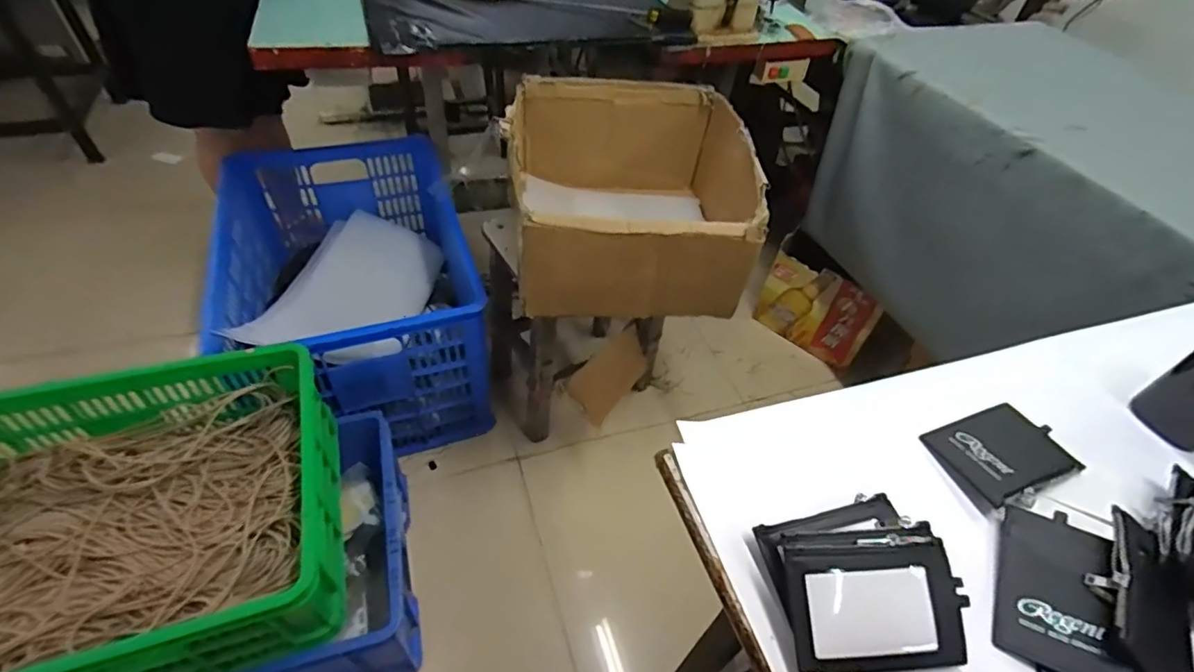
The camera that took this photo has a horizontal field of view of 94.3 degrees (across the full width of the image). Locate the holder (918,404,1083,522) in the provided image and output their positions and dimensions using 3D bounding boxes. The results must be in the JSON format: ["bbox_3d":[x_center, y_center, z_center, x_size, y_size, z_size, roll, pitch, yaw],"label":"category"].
[{"bbox_3d":[0.337,0.093,0.455,0.115,0.015,0.076,-16,50,-19],"label":"holder"}]

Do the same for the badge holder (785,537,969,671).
[{"bbox_3d":[0.175,0.167,0.345,0.109,0.008,0.073,2,75,-6],"label":"badge holder"}]

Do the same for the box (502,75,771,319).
[{"bbox_3d":[0.054,-0.265,1.036,0.398,0.244,0.493,1,47,-4],"label":"box"}]

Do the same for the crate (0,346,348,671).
[{"bbox_3d":[-0.701,0.270,0.761,0.608,0.178,0.429,-12,49,-16],"label":"crate"}]

